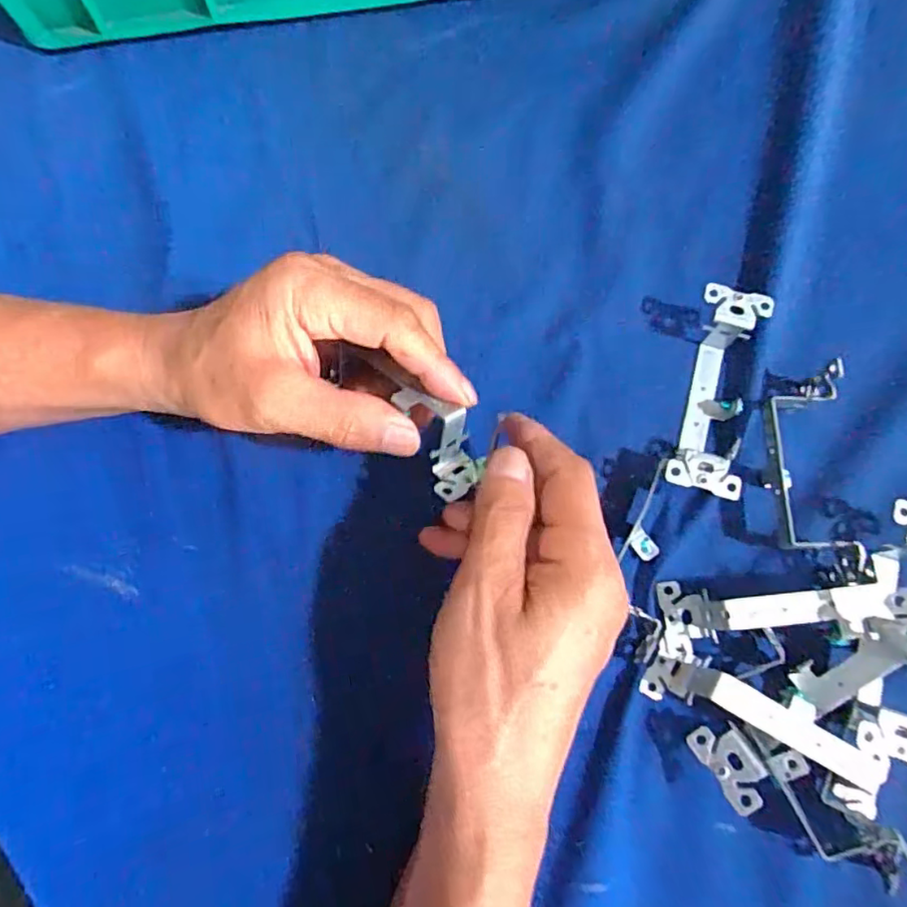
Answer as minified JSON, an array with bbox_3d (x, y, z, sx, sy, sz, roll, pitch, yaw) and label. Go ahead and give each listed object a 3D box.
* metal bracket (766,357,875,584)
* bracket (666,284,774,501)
[{"bbox_3d":[0.166,0.010,0.283,0.030,0.028,0.101,2,74,1],"label":"metal bracket"},{"bbox_3d":[0.127,-0.028,0.295,0.031,0.028,0.104,17,75,5],"label":"bracket"}]

